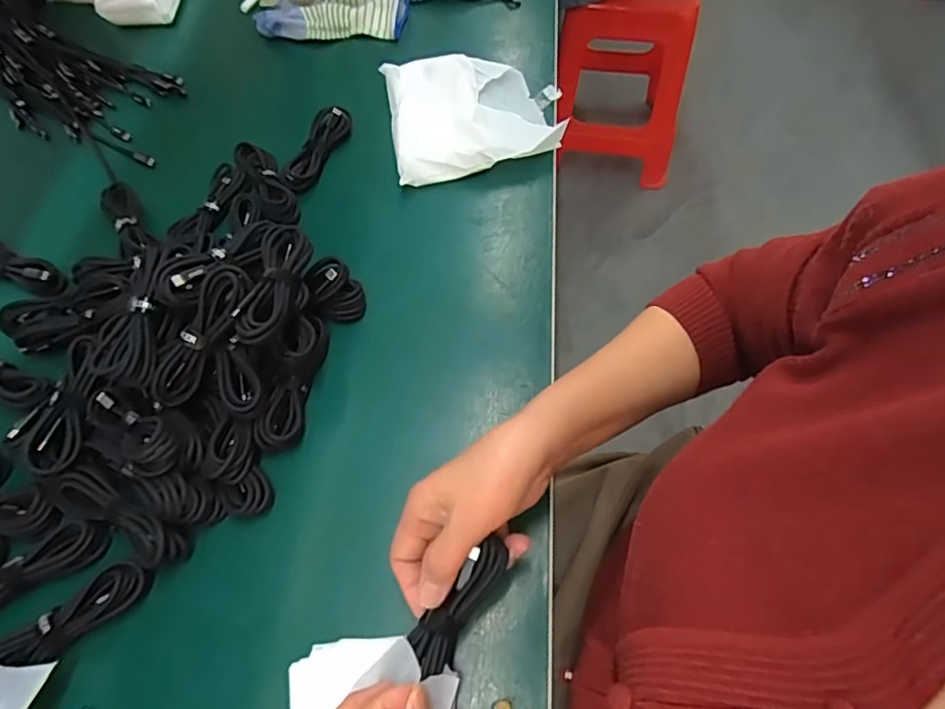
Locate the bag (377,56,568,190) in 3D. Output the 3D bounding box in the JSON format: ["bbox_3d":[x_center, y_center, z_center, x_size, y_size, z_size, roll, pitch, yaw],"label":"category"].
[{"bbox_3d":[0.004,-0.259,0.577,0.181,0.044,0.176,-10,61,-4],"label":"bag"}]

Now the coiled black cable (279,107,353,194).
[{"bbox_3d":[-0.161,-0.213,0.552,0.030,0.021,0.114,16,62,11],"label":"coiled black cable"}]

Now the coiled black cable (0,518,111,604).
[{"bbox_3d":[-0.308,0.149,0.363,0.109,0.020,0.029,-31,64,-14],"label":"coiled black cable"}]

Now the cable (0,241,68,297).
[{"bbox_3d":[-0.425,-0.083,0.495,0.112,0.026,0.034,15,62,10],"label":"cable"}]

